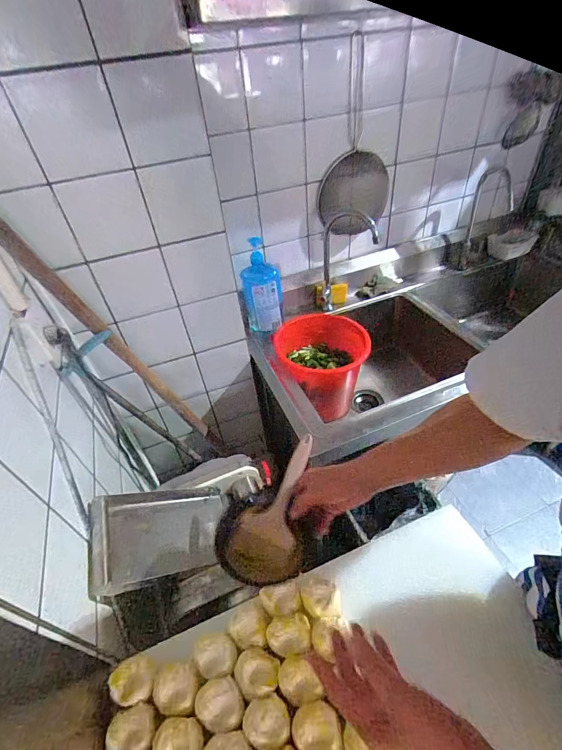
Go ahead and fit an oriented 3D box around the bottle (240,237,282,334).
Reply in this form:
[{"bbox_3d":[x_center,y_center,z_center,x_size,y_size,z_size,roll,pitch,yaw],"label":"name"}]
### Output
[{"bbox_3d":[-0.054,-0.242,1.047,0.108,0.247,0.064,-7,43,-1],"label":"bottle"}]

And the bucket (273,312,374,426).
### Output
[{"bbox_3d":[0.142,-0.019,1.135,0.260,0.244,0.260,-3,43,3],"label":"bucket"}]

